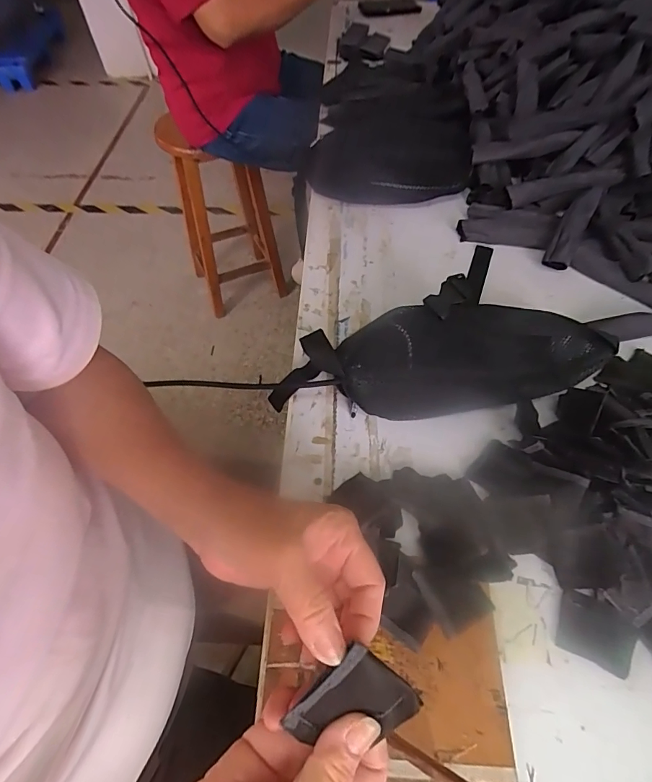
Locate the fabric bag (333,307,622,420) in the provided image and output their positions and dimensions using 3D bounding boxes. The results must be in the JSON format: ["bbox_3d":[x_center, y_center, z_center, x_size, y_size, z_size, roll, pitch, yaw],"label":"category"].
[{"bbox_3d":[0.144,-0.030,0.434,0.267,0.095,0.100,-6,56,-3],"label":"fabric bag"}]

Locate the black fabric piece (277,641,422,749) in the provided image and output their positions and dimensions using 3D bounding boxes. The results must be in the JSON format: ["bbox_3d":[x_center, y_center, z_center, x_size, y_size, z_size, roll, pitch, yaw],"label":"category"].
[{"bbox_3d":[0.013,0.151,0.200,0.047,0.004,0.051,44,94,-10],"label":"black fabric piece"}]

